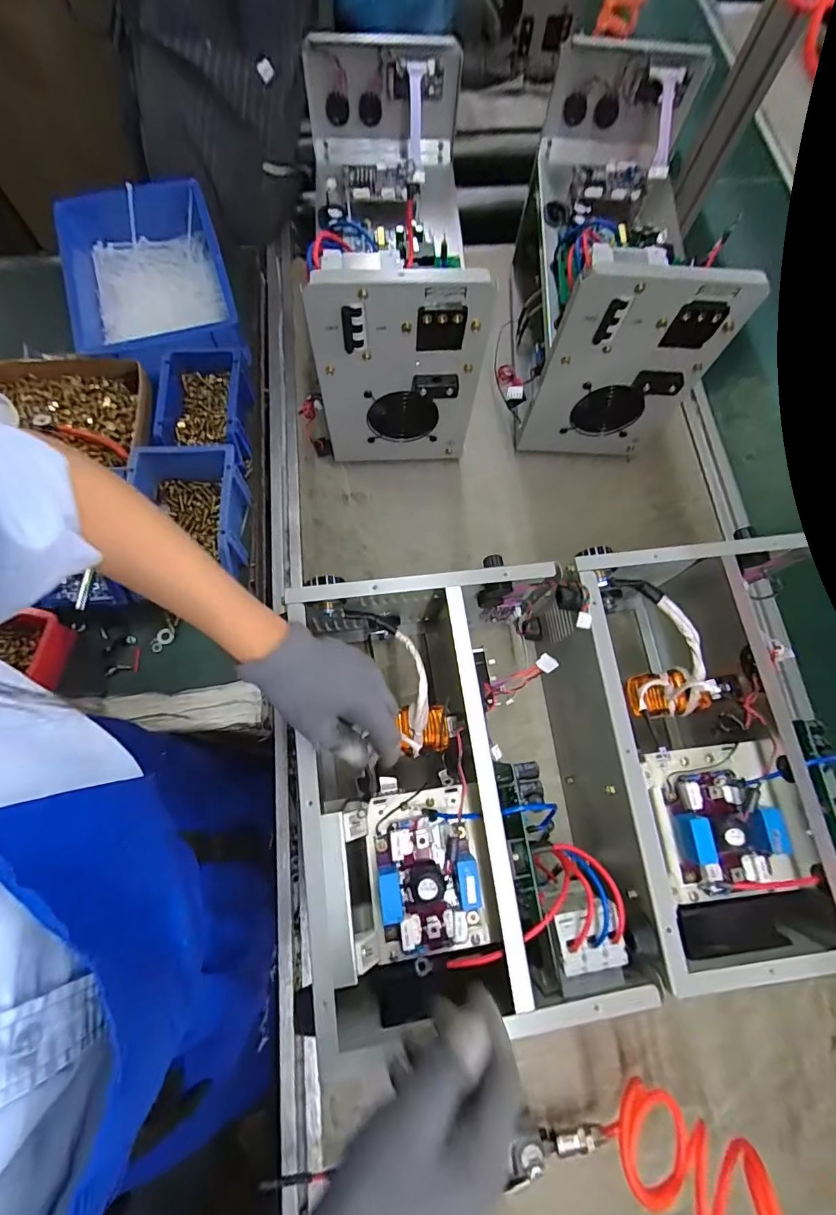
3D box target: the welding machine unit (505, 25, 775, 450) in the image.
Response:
[{"bbox_3d":[0.245,-0.437,0.617,0.200,0.284,0.375,6,75,0],"label":"welding machine unit"}]

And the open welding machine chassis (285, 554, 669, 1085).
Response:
[{"bbox_3d":[0.055,0.161,0.484,0.300,0.210,0.362,-8,76,-4],"label":"open welding machine chassis"}]

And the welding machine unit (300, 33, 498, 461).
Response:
[{"bbox_3d":[-0.031,-0.429,0.582,0.183,0.254,0.377,-1,75,-2],"label":"welding machine unit"}]

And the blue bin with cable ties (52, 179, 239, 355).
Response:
[{"bbox_3d":[-0.391,-0.464,0.678,0.225,0.083,0.290,-18,77,-7],"label":"blue bin with cable ties"}]

